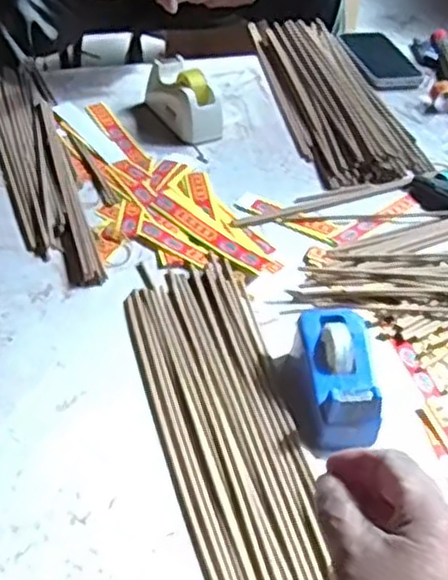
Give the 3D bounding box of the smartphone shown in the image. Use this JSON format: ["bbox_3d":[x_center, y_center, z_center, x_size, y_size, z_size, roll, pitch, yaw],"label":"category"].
[{"bbox_3d":[0.218,-0.321,1.026,0.087,0.009,0.156,-6,44,-13],"label":"smartphone"}]

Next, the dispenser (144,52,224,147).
[{"bbox_3d":[-0.051,-0.228,0.871,0.057,0.058,0.121,-20,48,-25],"label":"dispenser"}]

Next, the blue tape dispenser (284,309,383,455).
[{"bbox_3d":[0.083,0.065,0.563,0.057,0.050,0.111,0,43,-6],"label":"blue tape dispenser"}]

